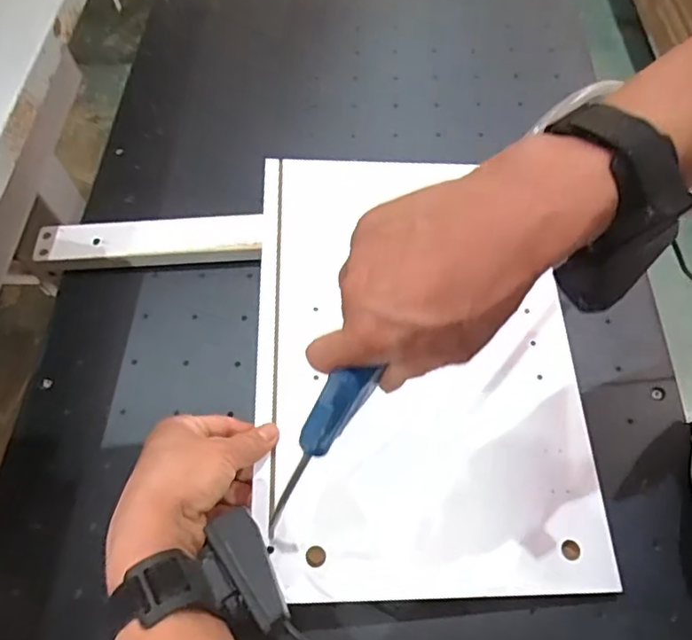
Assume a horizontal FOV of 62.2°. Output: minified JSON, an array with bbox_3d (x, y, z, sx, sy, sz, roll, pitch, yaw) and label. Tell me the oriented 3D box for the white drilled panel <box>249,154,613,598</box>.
[{"bbox_3d":[0.063,0.019,0.497,0.272,0.015,0.393,1,63,-5],"label":"white drilled panel"}]

